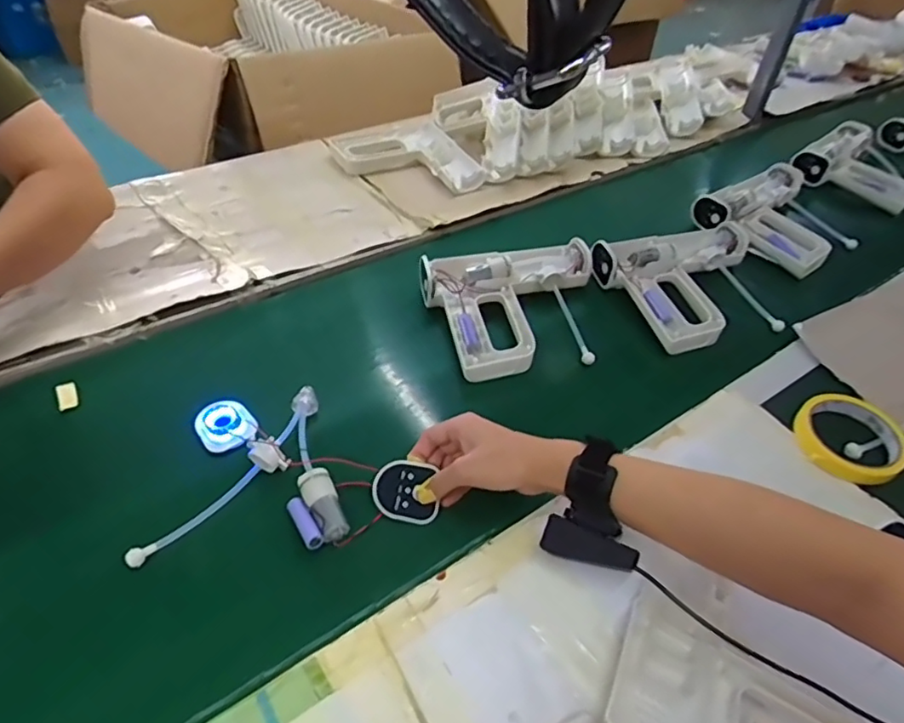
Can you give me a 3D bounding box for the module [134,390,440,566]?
[{"bbox_3d":[-0.136,0.091,0.515,0.232,0.030,0.156,1,45,-6],"label":"module"}]

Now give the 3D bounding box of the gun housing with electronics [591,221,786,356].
[{"bbox_3d":[0.309,-0.101,0.724,0.220,0.035,0.180,-13,45,-16],"label":"gun housing with electronics"}]

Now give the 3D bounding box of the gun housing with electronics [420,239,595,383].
[{"bbox_3d":[0.083,-0.070,0.677,0.213,0.038,0.178,-10,45,-13],"label":"gun housing with electronics"}]

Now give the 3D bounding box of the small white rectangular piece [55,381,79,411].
[{"bbox_3d":[-0.376,0.035,0.570,0.017,0.006,0.034,-13,53,-31],"label":"small white rectangular piece"}]

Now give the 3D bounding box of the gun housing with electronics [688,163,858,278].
[{"bbox_3d":[0.479,-0.211,0.842,0.220,0.045,0.188,-29,51,-29],"label":"gun housing with electronics"}]

